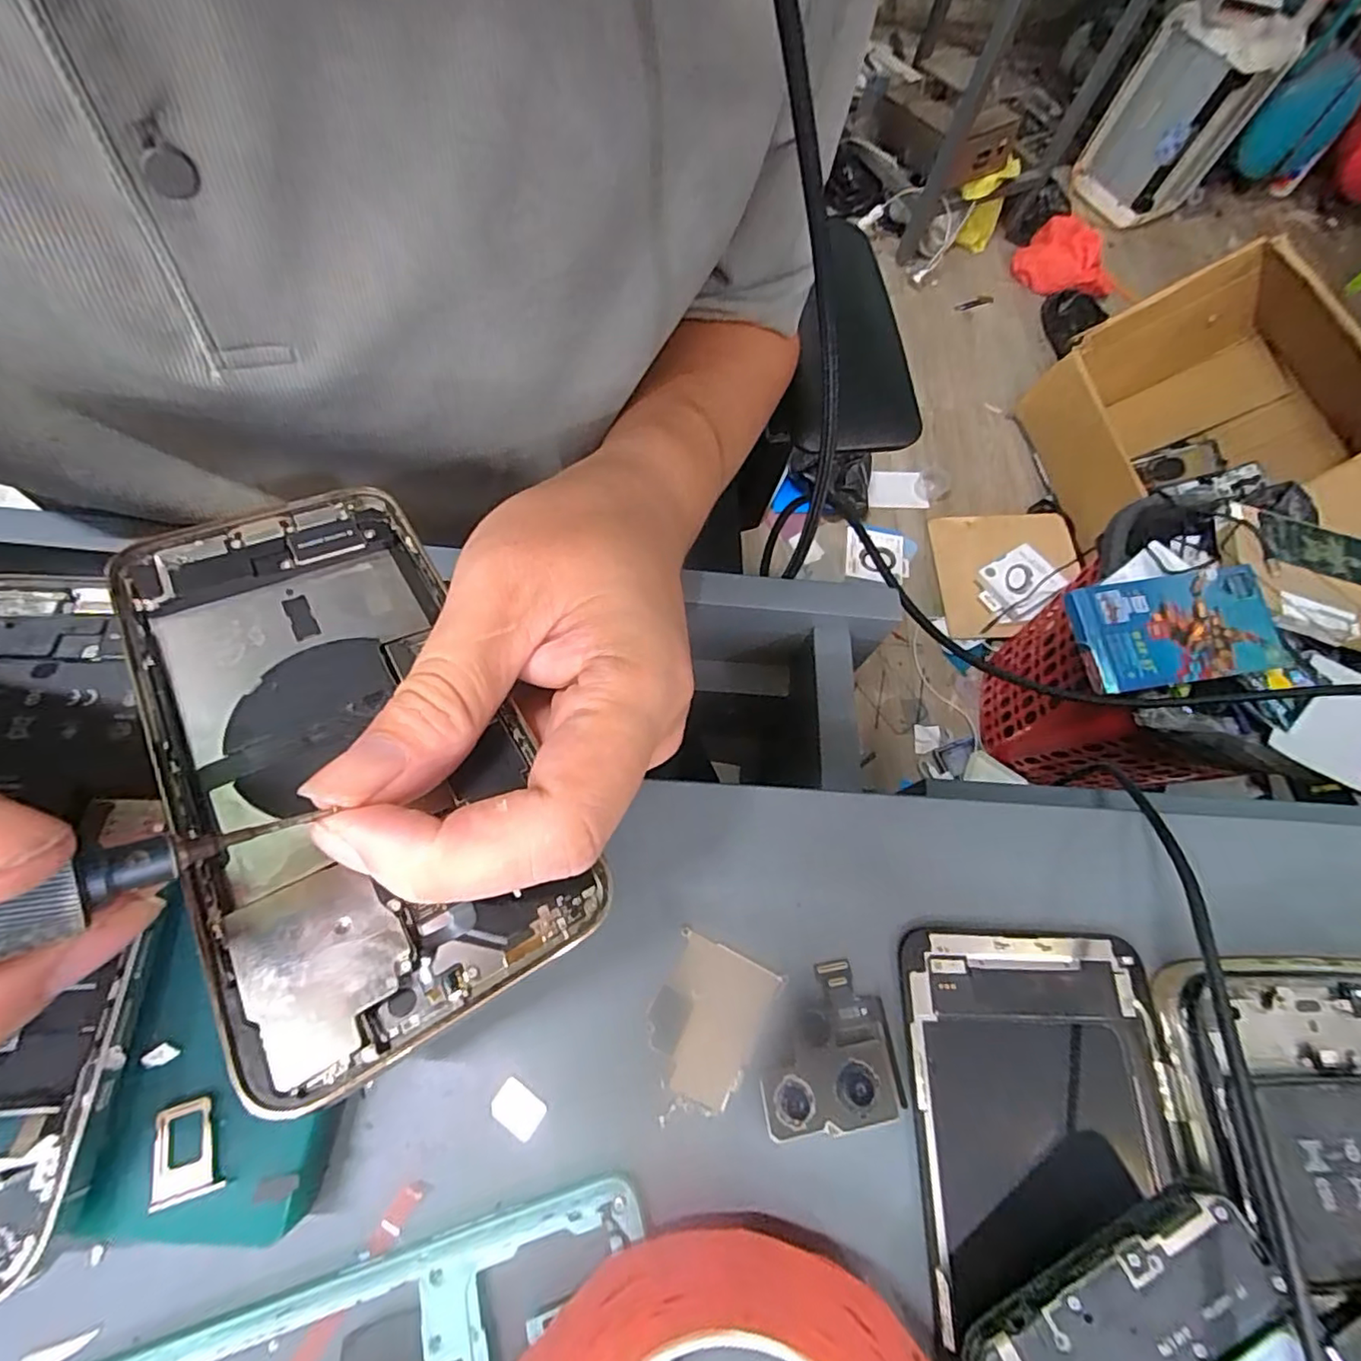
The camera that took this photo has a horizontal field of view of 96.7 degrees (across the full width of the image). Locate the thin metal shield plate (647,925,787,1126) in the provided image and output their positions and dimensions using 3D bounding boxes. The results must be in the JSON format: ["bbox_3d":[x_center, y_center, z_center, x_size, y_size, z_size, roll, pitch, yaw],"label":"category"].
[{"bbox_3d":[0.006,0.094,0.164,0.029,0.004,0.040,27,69,5],"label":"thin metal shield plate"}]

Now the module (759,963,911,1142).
[{"bbox_3d":[0.039,0.098,0.163,0.037,0.004,0.038,-4,69,-7],"label":"module"}]

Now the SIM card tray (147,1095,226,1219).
[{"bbox_3d":[-0.107,0.101,0.130,0.013,0.004,0.019,-14,71,-11],"label":"SIM card tray"}]

